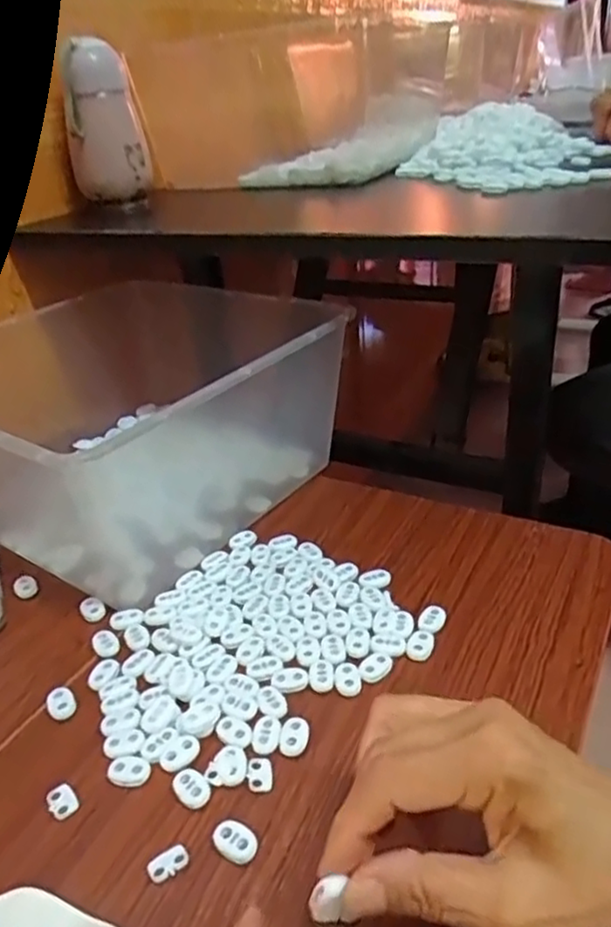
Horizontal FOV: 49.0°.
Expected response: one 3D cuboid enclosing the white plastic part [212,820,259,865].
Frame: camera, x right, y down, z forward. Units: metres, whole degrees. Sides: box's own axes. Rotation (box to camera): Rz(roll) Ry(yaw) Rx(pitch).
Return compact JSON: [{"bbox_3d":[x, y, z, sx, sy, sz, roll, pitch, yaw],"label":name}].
[{"bbox_3d":[-0.033,0.180,0.320,0.022,0.006,0.015,13,35,29],"label":"white plastic part"}]

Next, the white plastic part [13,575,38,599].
[{"bbox_3d":[-0.210,0.092,0.502,0.017,0.006,0.022,-21,33,-25],"label":"white plastic part"}]

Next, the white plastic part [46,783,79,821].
[{"bbox_3d":[-0.127,0.176,0.350,0.013,0.004,0.019,-28,37,-34],"label":"white plastic part"}]

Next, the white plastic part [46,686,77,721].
[{"bbox_3d":[-0.147,0.144,0.403,0.016,0.004,0.023,-26,36,-31],"label":"white plastic part"}]

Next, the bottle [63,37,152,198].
[{"bbox_3d":[-0.203,-0.344,0.674,0.076,0.136,0.055,-12,31,-12],"label":"bottle"}]

